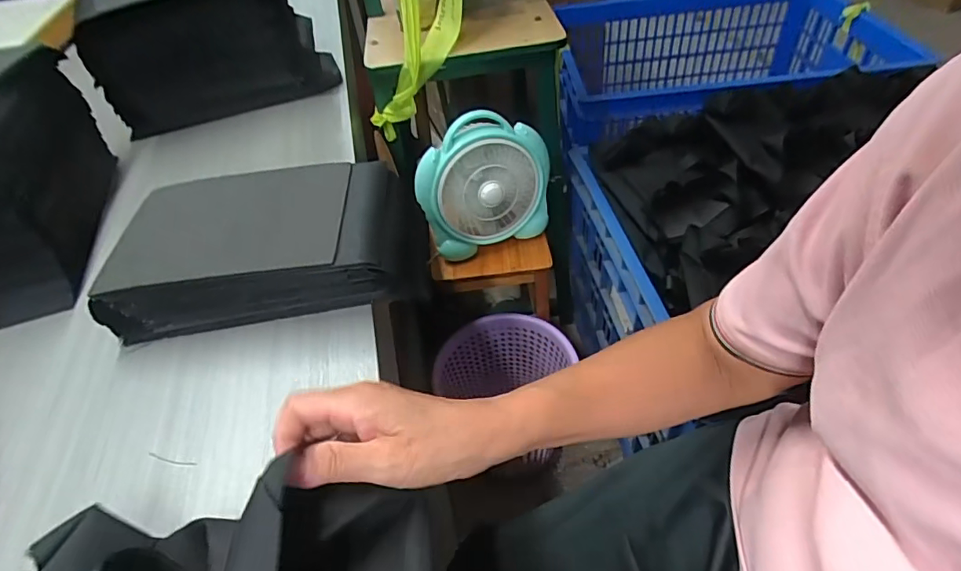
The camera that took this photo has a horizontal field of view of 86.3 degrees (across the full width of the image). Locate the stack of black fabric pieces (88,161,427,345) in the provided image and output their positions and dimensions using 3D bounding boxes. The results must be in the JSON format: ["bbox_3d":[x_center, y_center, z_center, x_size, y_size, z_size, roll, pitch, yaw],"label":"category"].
[{"bbox_3d":[-0.206,-0.038,0.504,0.295,0.081,0.149,-9,47,-2],"label":"stack of black fabric pieces"}]

